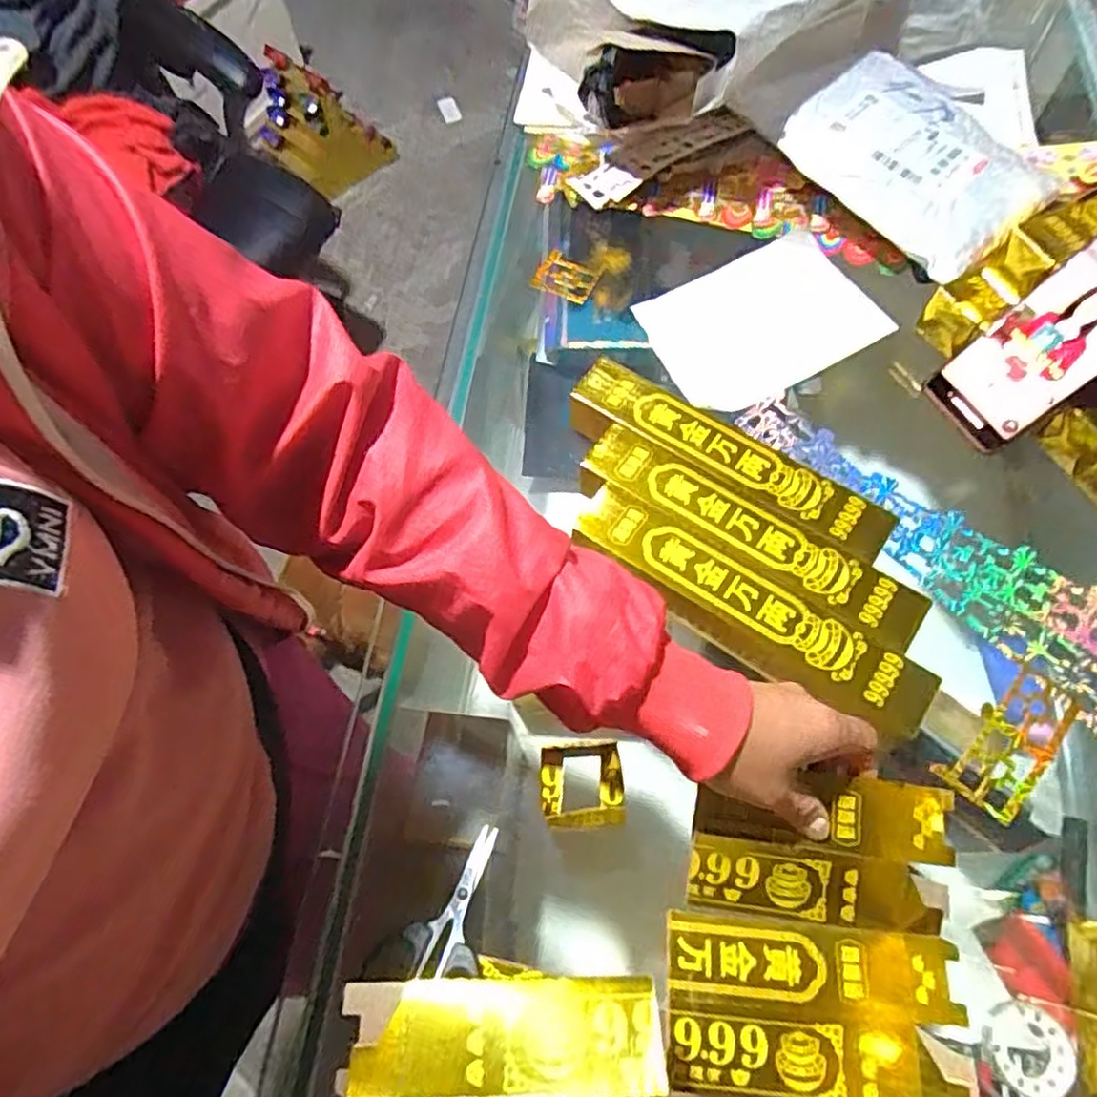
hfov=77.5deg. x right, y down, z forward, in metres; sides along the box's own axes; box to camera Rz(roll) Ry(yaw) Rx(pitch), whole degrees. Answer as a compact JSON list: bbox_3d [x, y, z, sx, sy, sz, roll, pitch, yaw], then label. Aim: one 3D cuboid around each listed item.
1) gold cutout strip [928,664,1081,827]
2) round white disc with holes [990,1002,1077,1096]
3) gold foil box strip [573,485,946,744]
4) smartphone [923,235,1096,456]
[{"bbox_3d":[0.283,0.117,0.419,0.044,0.007,0.098,38,71,25],"label":"gold cutout strip"},{"bbox_3d":[0.249,0.258,0.351,0.035,0.005,0.040,4,66,31],"label":"round white disc with holes"},{"bbox_3d":[0.121,0.038,0.428,0.227,0.019,0.048,32,71,16],"label":"gold foil box strip"},{"bbox_3d":[0.345,-0.142,0.467,0.018,0.161,0.075,-7,59,-38],"label":"smartphone"}]

